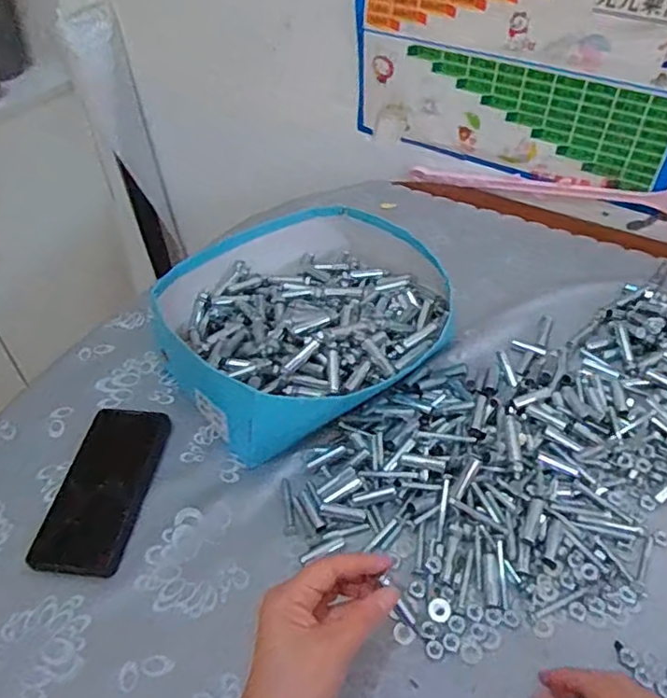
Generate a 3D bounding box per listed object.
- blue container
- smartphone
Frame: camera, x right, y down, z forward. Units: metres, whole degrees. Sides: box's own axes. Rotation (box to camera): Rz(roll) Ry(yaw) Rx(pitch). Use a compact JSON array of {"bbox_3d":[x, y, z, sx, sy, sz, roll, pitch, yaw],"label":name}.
[{"bbox_3d":[-0.020,-0.039,0.649,0.318,0.085,0.265,-36,54,-28],"label":"blue container"},{"bbox_3d":[-0.209,0.124,0.553,0.081,0.009,0.165,3,45,5],"label":"smartphone"}]

